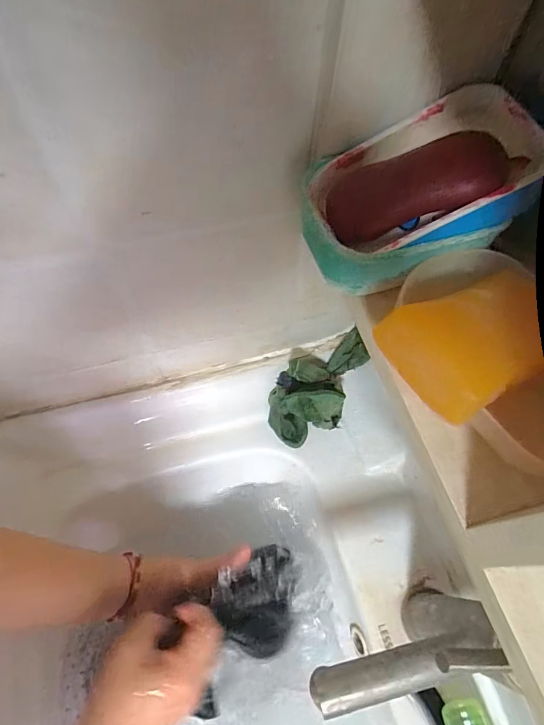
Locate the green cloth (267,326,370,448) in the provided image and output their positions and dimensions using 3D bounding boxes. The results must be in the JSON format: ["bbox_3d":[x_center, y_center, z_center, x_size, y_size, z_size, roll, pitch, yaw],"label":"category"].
[{"bbox_3d":[0.059,0.024,0.469,0.149,0.057,0.082,-37,70,-17],"label":"green cloth"}]

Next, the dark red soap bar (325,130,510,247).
[{"bbox_3d":[0.074,-0.093,0.217,0.087,0.015,0.038,-17,64,15],"label":"dark red soap bar"}]

